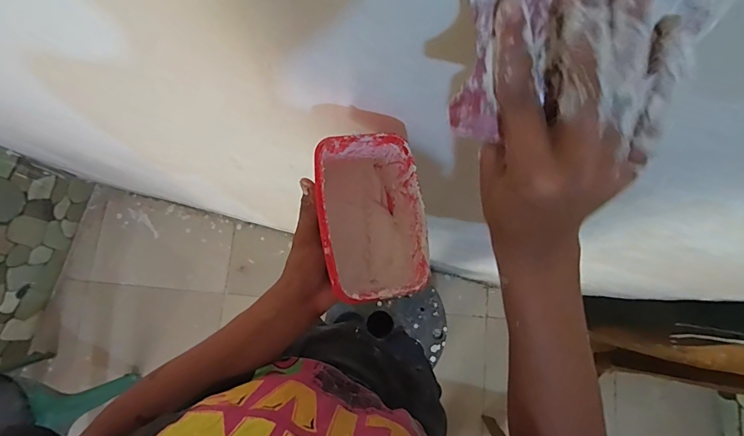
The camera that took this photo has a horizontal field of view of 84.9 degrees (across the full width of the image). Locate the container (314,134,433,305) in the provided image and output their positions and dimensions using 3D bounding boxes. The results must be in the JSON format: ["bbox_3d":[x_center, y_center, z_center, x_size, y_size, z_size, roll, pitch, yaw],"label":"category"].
[{"bbox_3d":[0.001,0.003,0.420,0.095,0.093,0.154,-10,80,-3],"label":"container"}]

